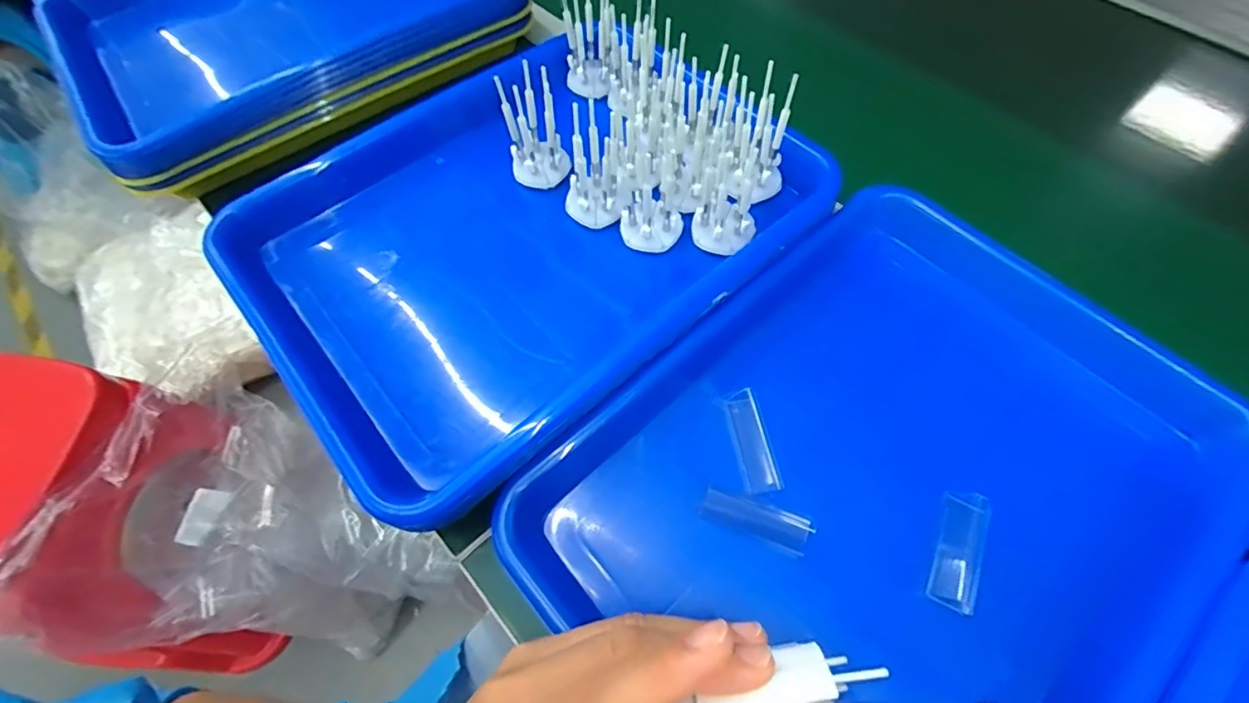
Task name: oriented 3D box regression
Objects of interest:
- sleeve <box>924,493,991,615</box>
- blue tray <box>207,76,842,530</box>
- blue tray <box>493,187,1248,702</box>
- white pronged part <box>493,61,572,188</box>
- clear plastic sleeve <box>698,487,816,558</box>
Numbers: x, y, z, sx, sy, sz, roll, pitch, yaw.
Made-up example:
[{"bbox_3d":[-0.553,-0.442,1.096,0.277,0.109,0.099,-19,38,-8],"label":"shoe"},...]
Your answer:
[{"bbox_3d":[0.168,0.098,0.269,0.021,0.012,0.063,25,65,14],"label":"sleeve"},{"bbox_3d":[-0.066,-0.069,0.345,0.330,0.057,0.247,-38,67,-18],"label":"blue tray"},{"bbox_3d":[0.127,0.070,0.274,0.317,0.042,0.242,-39,67,-18],"label":"blue tray"},{"bbox_3d":[-0.057,-0.141,0.348,0.039,0.063,0.045,-12,62,-5],"label":"white pronged part"},{"bbox_3d":[0.068,0.087,0.279,0.054,0.004,0.019,19,64,11],"label":"clear plastic sleeve"}]

